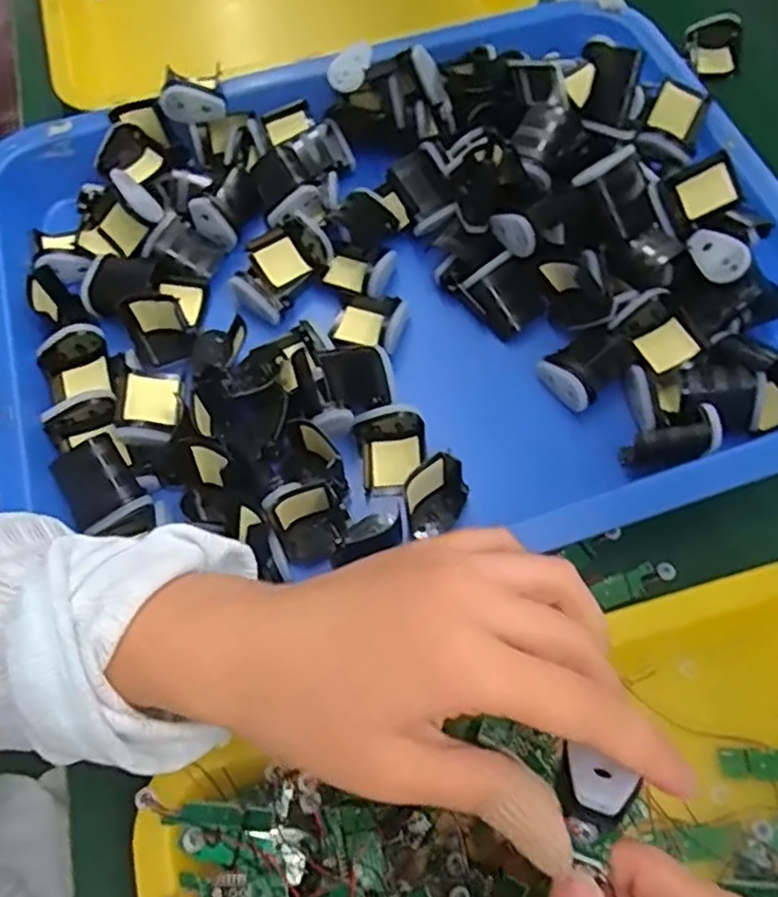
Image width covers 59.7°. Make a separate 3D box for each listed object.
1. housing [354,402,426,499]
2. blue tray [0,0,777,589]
[{"bbox_3d":[0.001,0.001,0.347,0.035,0.025,0.040,-3,66,0],"label":"housing"},{"bbox_3d":[0.010,-0.093,0.376,0.449,0.055,0.336,-17,67,-6],"label":"blue tray"}]

